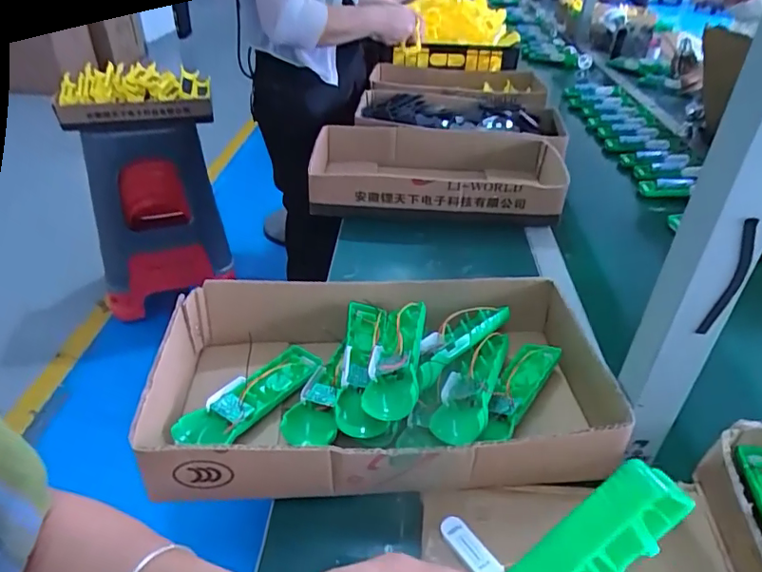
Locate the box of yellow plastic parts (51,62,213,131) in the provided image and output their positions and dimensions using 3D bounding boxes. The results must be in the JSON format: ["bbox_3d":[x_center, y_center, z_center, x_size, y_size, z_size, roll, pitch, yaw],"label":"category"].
[{"bbox_3d":[-0.675,-0.511,1.469,0.386,0.157,0.152,-6,37,-10],"label":"box of yellow plastic parts"}]

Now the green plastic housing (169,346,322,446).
[{"bbox_3d":[-0.124,0.109,0.524,0.045,0.035,0.163,23,42,27],"label":"green plastic housing"}]

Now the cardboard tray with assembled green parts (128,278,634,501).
[{"bbox_3d":[-0.004,0.084,0.528,0.404,0.080,0.232,-1,37,-4],"label":"cardboard tray with assembled green parts"}]

